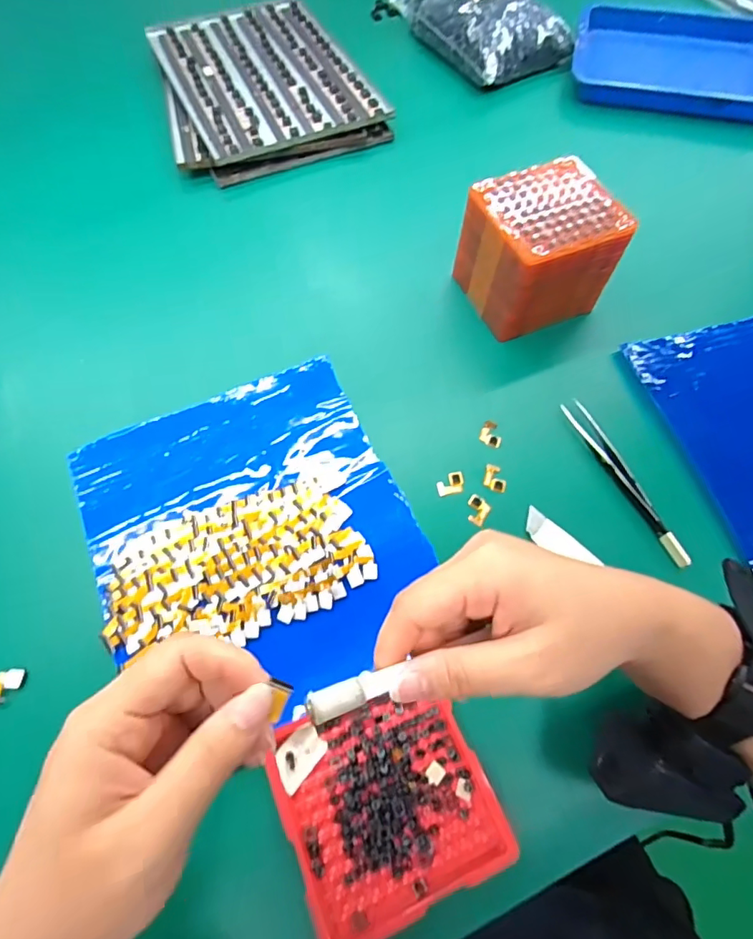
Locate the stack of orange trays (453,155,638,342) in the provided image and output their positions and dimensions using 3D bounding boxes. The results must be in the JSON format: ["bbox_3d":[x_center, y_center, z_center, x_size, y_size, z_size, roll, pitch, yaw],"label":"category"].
[{"bbox_3d":[0.121,-0.162,0.387,0.092,0.080,0.084,-21,66,-9],"label":"stack of orange trays"}]

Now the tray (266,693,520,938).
[{"bbox_3d":[0.005,0.168,0.262,0.098,0.017,0.095,-23,66,-10],"label":"tray"}]

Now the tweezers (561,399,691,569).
[{"bbox_3d":[0.164,0.006,0.341,0.015,0.013,0.128,-21,66,-9],"label":"tweezers"}]

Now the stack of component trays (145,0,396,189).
[{"bbox_3d":[-0.125,-0.398,0.536,0.198,0.031,0.258,-23,66,-10],"label":"stack of component trays"}]

